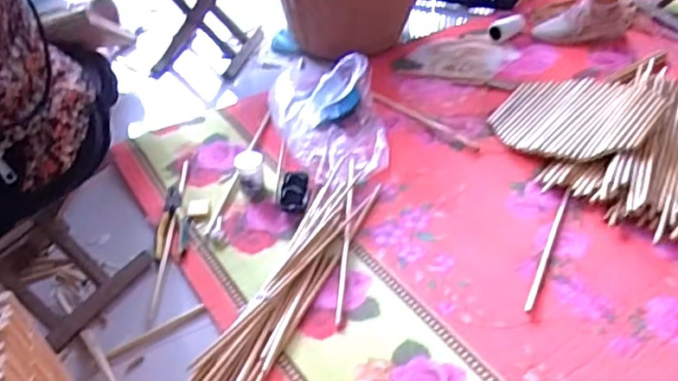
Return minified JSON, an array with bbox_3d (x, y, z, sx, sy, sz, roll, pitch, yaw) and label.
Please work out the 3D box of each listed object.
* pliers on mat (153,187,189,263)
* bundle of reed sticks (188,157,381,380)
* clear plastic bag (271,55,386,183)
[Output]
[{"bbox_3d":[-0.319,0.060,1.203,0.058,0.023,0.211,-9,38,-3],"label":"pliers on mat"},{"bbox_3d":[-0.048,0.135,1.055,0.144,0.035,0.585,11,42,22],"label":"bundle of reed sticks"},{"bbox_3d":[-0.024,-0.173,1.346,0.233,0.153,0.348,-10,38,-4],"label":"clear plastic bag"}]

